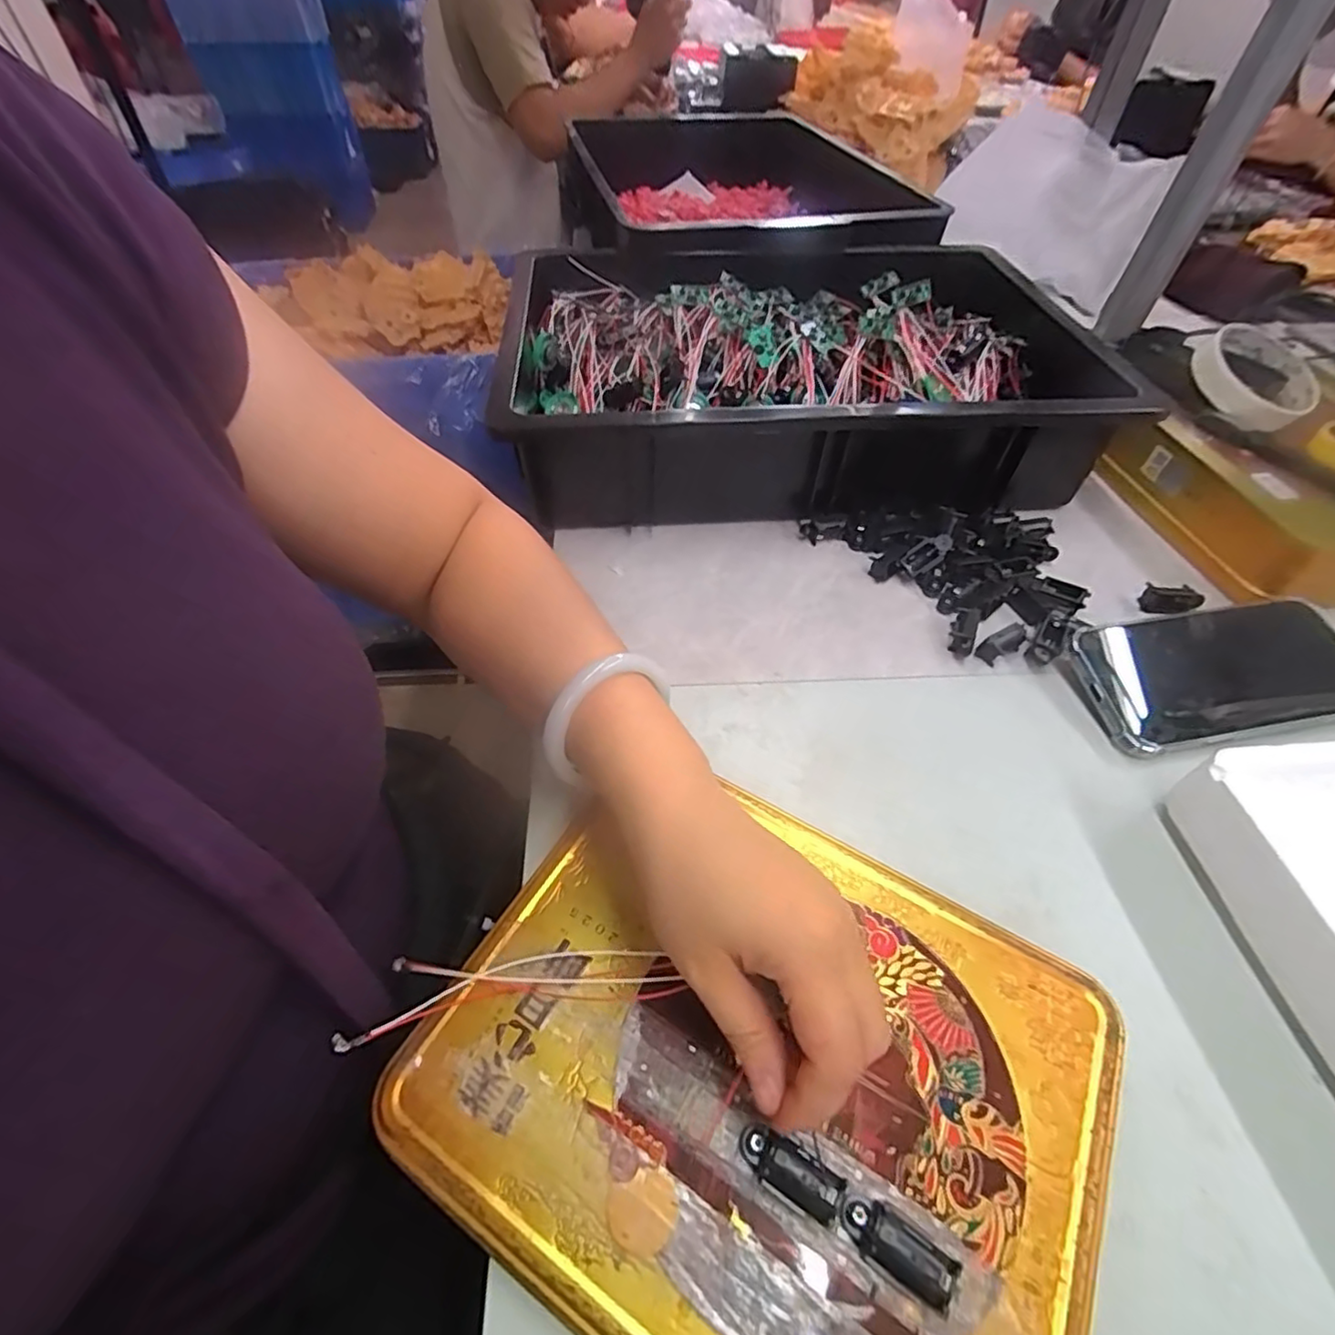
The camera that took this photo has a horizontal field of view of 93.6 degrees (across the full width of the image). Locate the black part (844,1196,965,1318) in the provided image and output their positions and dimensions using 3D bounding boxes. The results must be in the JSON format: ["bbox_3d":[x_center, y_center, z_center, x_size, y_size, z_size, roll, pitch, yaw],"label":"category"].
[{"bbox_3d":[0.073,0.185,0.200,0.035,0.008,0.015,18,51,33],"label":"black part"}]

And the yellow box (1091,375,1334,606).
[{"bbox_3d":[0.443,-0.119,0.442,0.182,0.062,0.162,-8,52,-7],"label":"yellow box"}]

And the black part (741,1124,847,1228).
[{"bbox_3d":[0.042,0.174,0.216,0.036,0.004,0.015,25,55,23],"label":"black part"}]

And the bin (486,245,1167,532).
[{"bbox_3d":[0.111,-0.245,0.522,0.447,0.094,0.314,-3,51,-3],"label":"bin"}]

